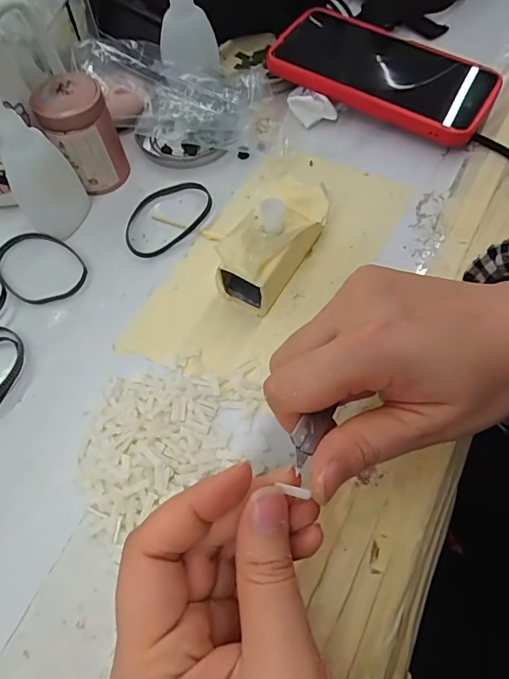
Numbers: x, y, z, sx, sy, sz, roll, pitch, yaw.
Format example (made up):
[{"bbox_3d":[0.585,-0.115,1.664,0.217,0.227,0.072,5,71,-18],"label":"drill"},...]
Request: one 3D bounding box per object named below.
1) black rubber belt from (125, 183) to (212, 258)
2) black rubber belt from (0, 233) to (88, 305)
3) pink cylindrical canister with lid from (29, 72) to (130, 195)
[{"bbox_3d":[-0.061,-0.087,0.318,0.073,0.006,0.048,-39,67,-16],"label":"black rubber belt"},{"bbox_3d":[-0.143,-0.048,0.303,0.066,0.004,0.048,36,69,20],"label":"black rubber belt"},{"bbox_3d":[-0.118,-0.139,0.315,0.044,0.067,0.037,-24,63,-10],"label":"pink cylindrical canister with lid"}]

